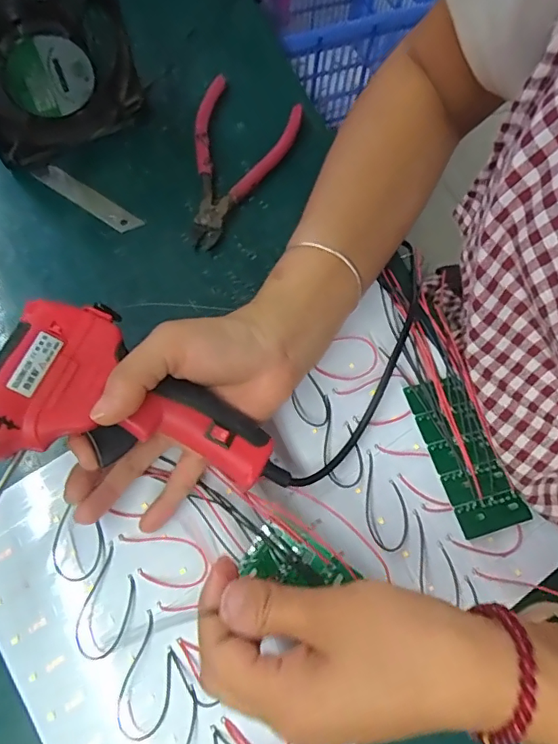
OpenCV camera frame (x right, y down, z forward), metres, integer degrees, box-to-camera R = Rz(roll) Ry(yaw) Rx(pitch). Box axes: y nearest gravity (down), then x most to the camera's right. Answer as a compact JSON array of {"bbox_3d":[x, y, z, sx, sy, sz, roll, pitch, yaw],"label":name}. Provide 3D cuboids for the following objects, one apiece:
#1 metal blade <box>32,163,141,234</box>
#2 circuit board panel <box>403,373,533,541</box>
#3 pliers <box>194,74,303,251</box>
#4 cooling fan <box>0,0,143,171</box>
[{"bbox_3d":[-0.151,-0.136,0.400,0.097,0.006,0.020,35,73,13],"label":"metal blade"},{"bbox_3d":[0.117,0.051,0.323,0.042,0.010,0.099,-16,70,-7],"label":"circuit board panel"},{"bbox_3d":[-0.042,-0.165,0.403,0.081,0.020,0.151,21,70,7],"label":"pliers"},{"bbox_3d":[-0.172,-0.225,0.367,0.122,0.128,0.047,-24,71,-9],"label":"cooling fan"}]

